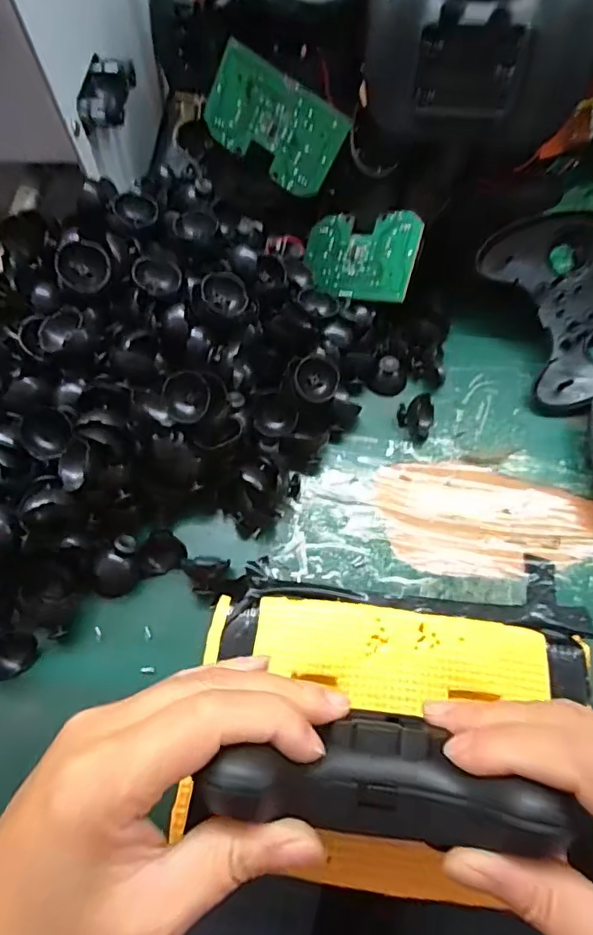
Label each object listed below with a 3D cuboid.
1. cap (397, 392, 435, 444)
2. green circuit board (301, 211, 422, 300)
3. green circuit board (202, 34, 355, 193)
[{"bbox_3d":[0.077,-0.035,0.334,0.023,0.022,0.029,19,67,10],"label":"cap"},{"bbox_3d":[0.041,-0.141,0.352,0.089,0.004,0.054,20,99,38],"label":"green circuit board"},{"bbox_3d":[-0.015,-0.225,0.348,0.091,0.054,0.004,33,36,-3],"label":"green circuit board"}]

